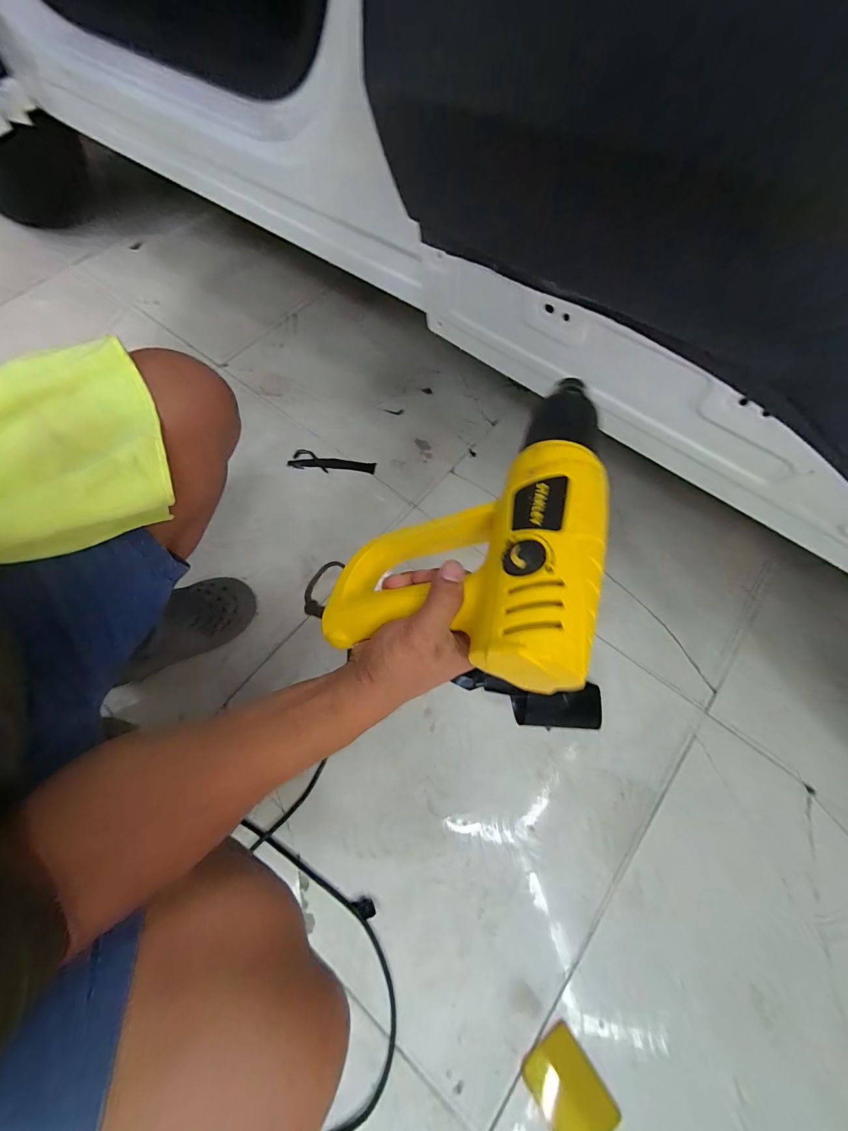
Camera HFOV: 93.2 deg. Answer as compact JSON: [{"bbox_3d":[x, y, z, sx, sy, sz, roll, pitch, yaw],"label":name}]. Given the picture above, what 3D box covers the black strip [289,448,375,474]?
[{"bbox_3d":[-0.189,-0.210,0.827,0.175,0.010,0.040,8,67,3],"label":"black strip"}]

